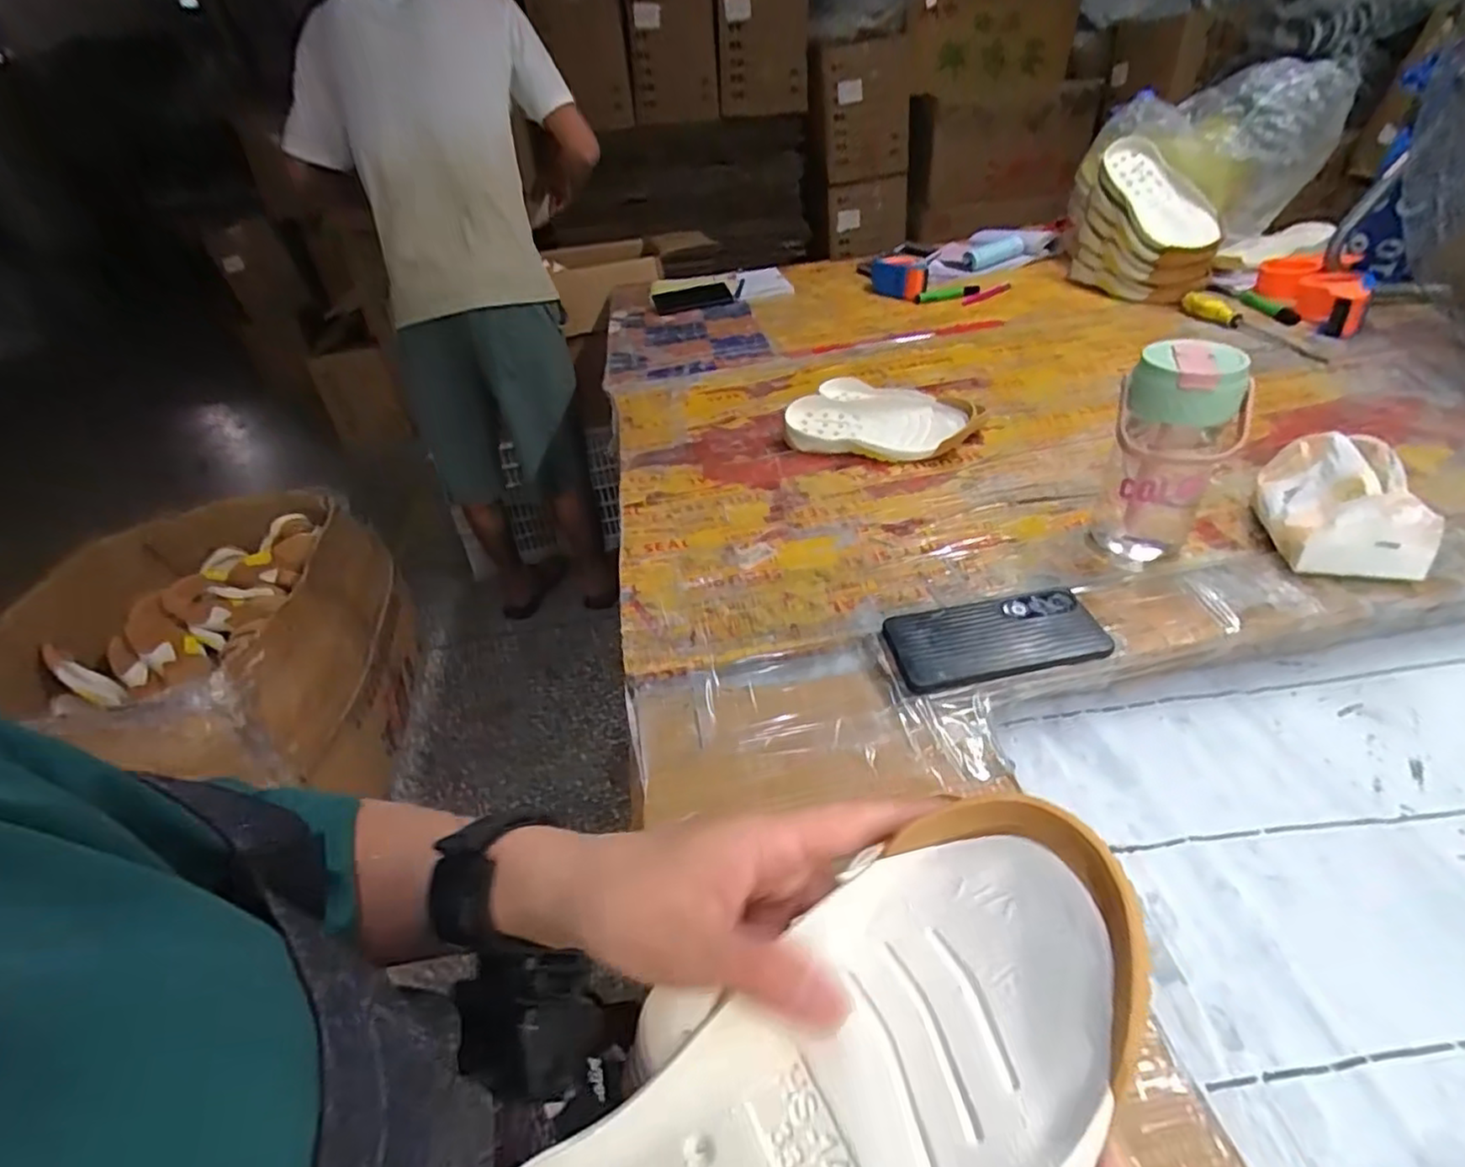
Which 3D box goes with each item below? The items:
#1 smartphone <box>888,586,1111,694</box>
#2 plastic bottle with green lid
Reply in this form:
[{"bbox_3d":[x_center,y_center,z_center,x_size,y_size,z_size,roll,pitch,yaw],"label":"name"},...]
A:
[{"bbox_3d":[0.215,0.043,0.554,0.168,0.010,0.080,-10,46,-4],"label":"smartphone"},{"bbox_3d":[0.383,-0.110,0.599,0.078,0.183,0.073,-8,37,-1],"label":"plastic bottle with green lid"}]

